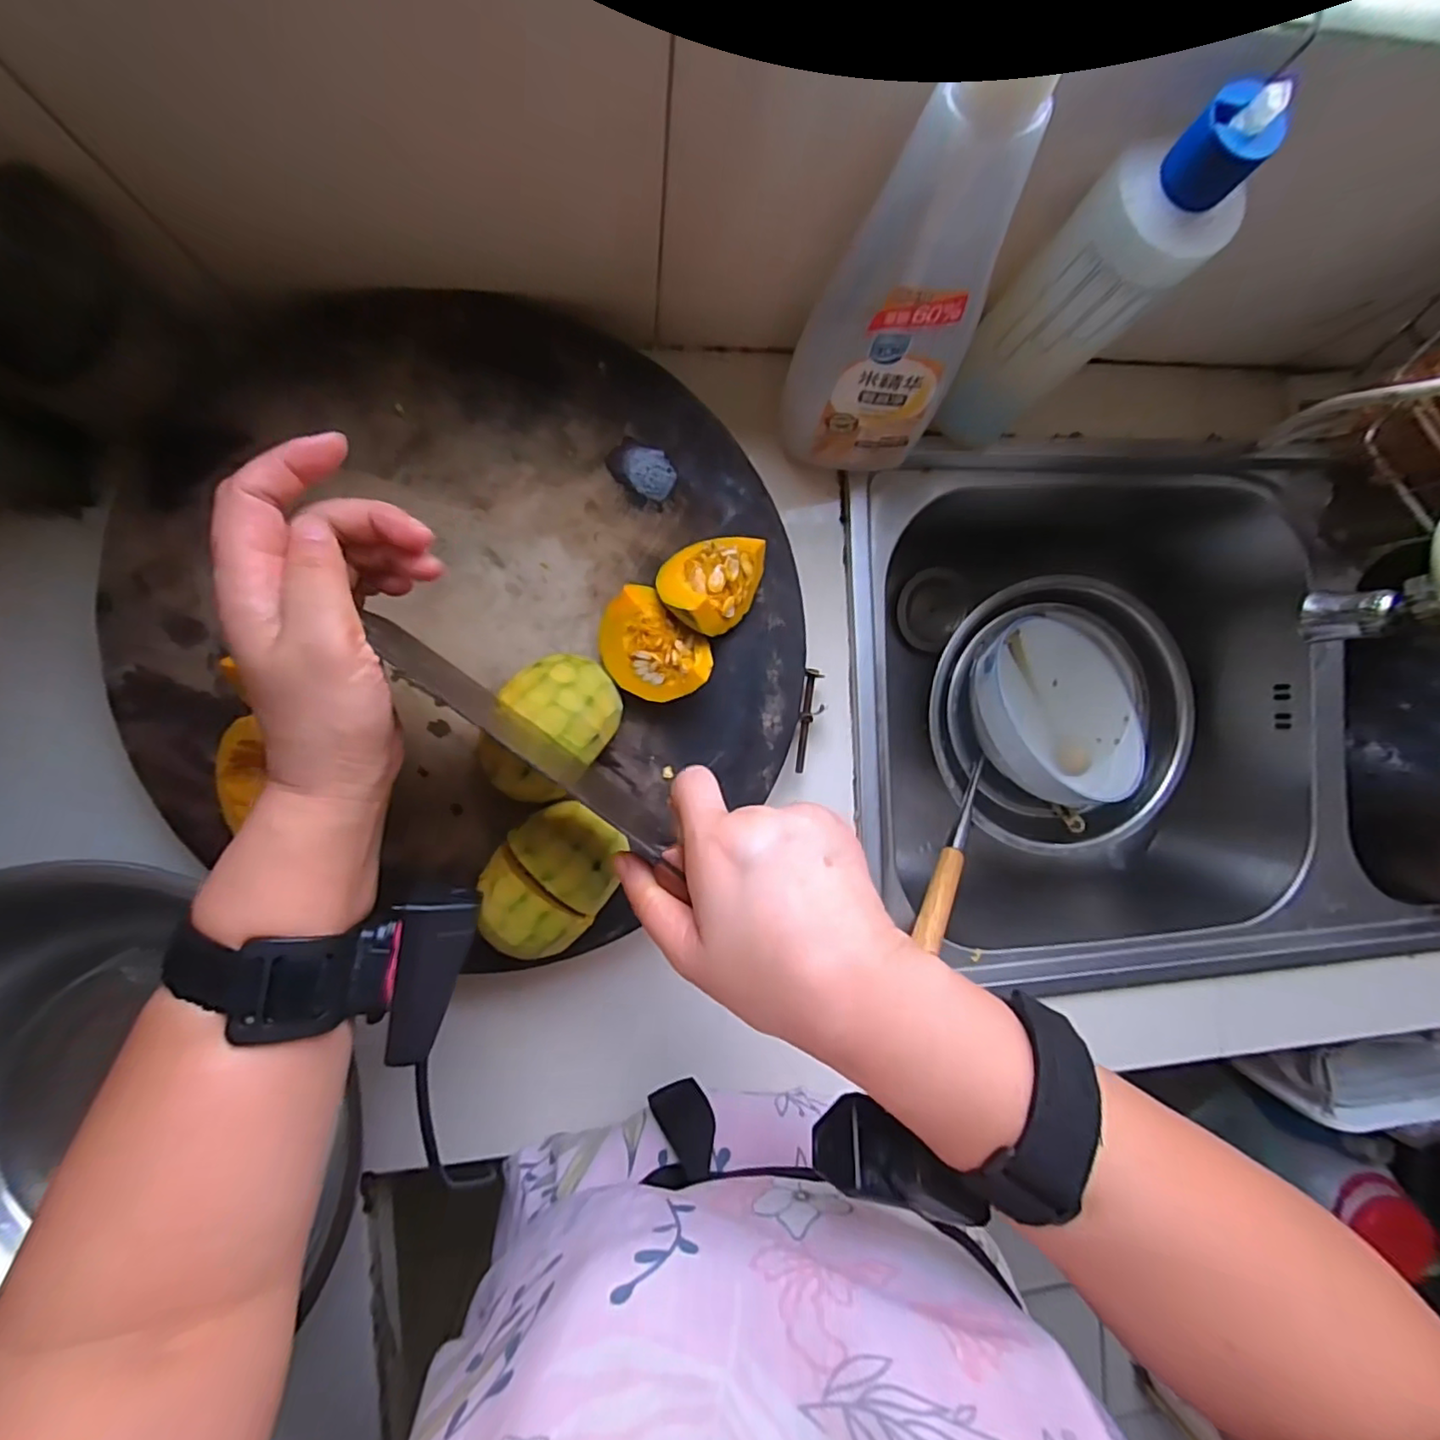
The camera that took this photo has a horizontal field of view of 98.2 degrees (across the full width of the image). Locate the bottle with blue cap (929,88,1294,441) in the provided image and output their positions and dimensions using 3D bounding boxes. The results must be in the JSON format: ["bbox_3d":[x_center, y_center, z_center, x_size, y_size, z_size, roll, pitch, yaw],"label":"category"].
[{"bbox_3d":[0.192,-0.227,0.353,0.058,0.232,0.067,-37,96,-6],"label":"bottle with blue cap"}]

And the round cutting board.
[{"bbox_3d":[-0.142,-0.064,0.364,0.393,0.040,0.350,26,88,-8],"label":"round cutting board"}]

